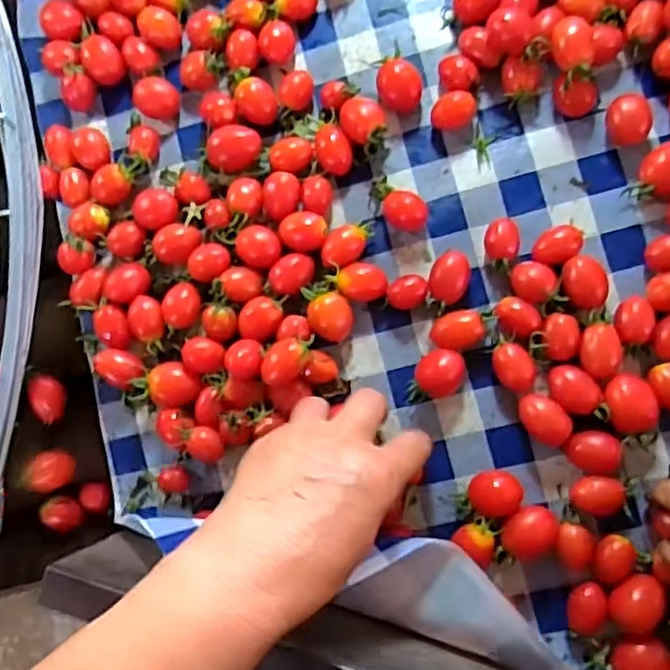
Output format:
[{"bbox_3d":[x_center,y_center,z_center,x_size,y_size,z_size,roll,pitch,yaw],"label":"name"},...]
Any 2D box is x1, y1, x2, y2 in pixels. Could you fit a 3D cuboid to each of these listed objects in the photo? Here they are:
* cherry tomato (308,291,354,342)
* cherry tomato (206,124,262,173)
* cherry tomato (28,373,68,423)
[{"bbox_3d":[-0.002,-0.011,0.418,0.028,0.021,0.027,-1,84,7],"label":"cherry tomato"},{"bbox_3d":[-0.066,-0.121,0.440,0.034,0.025,0.027,-30,81,3],"label":"cherry tomato"},{"bbox_3d":[-0.214,0.048,0.497,0.019,0.021,0.034,-5,83,6],"label":"cherry tomato"}]

